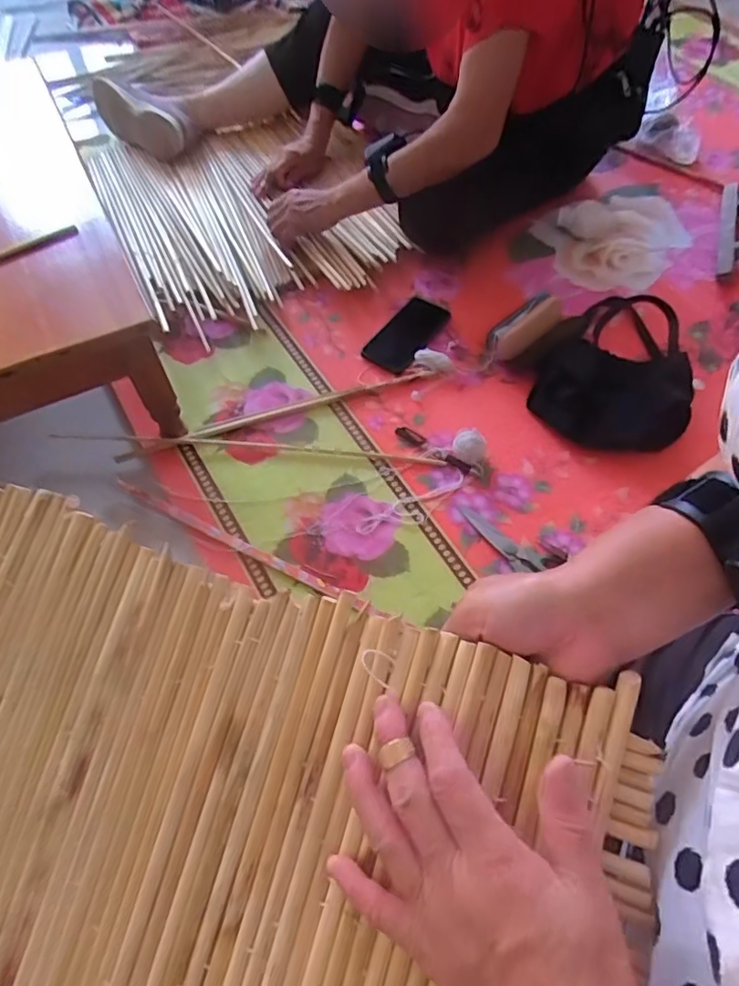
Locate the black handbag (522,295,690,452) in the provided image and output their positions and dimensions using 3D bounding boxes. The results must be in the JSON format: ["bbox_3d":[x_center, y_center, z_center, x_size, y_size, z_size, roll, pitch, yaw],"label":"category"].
[{"bbox_3d":[0.372,-0.215,0.874,0.208,0.091,0.314,15,61,8],"label":"black handbag"}]

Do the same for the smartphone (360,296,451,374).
[{"bbox_3d":[0.059,-0.258,0.932,0.078,0.016,0.160,33,65,18],"label":"smartphone"}]

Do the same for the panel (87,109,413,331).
[{"bbox_3d":[-0.222,-0.538,1.061,0.511,0.035,0.555,-23,62,-13],"label":"panel"}]

